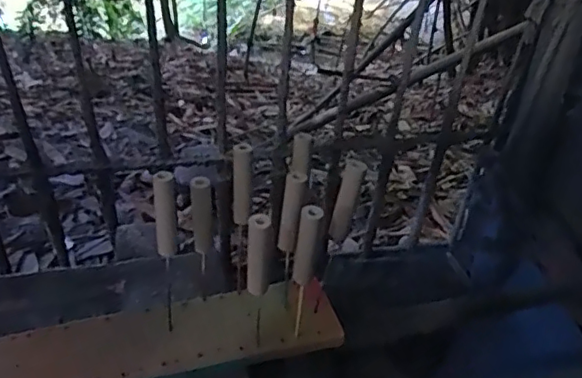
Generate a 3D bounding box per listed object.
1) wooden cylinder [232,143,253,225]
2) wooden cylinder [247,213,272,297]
[{"bbox_3d":[-0.047,-0.003,0.570,0.018,0.089,0.018,-1,41,-4],"label":"wooden cylinder"},{"bbox_3d":[-0.028,0.059,0.521,0.020,0.088,0.017,-1,41,-3],"label":"wooden cylinder"}]

